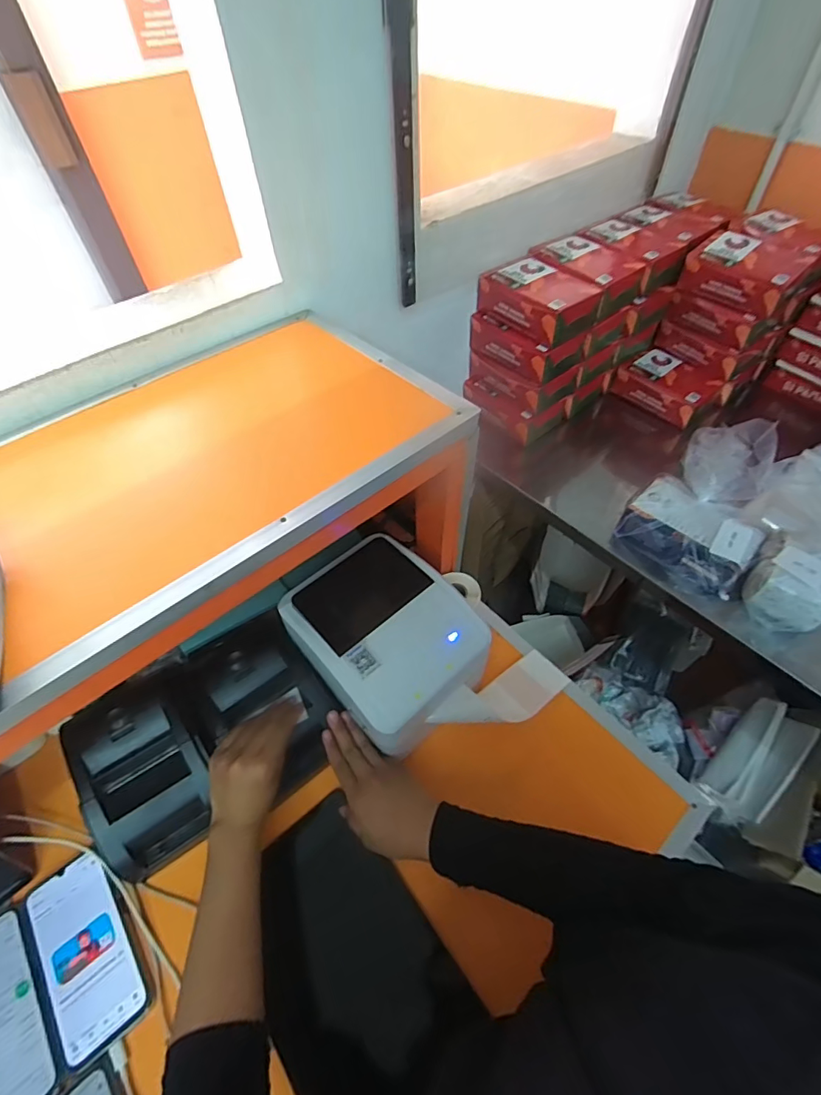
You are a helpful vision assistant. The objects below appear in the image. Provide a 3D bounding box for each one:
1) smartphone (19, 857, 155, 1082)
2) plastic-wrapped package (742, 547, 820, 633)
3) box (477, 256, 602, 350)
[{"bbox_3d":[-0.325,0.399,0.471,0.084,0.009,0.168,-34,61,-24],"label":"smartphone"},{"bbox_3d":[0.526,0.056,0.661,0.094,0.088,0.075,37,60,23],"label":"plastic-wrapped package"},{"bbox_3d":[0.211,-0.418,0.797,0.177,0.064,0.128,39,61,24],"label":"box"}]

